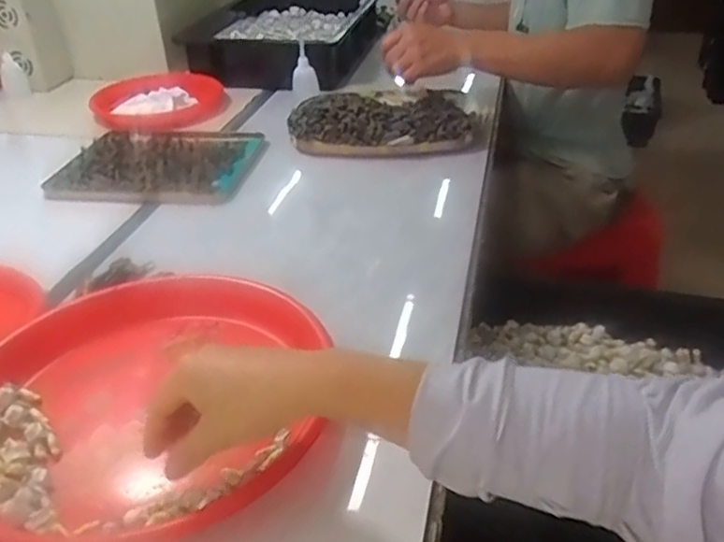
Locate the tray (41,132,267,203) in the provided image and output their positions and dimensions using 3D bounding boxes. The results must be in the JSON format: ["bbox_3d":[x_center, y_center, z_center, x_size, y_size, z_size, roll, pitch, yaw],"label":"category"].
[{"bbox_3d":[-0.288,-0.156,0.954,0.267,0.024,0.212,2,33,6],"label":"tray"}]

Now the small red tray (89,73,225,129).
[{"bbox_3d":[-0.349,-0.295,1.146,0.220,0.039,0.208,-4,33,-3],"label":"small red tray"}]

